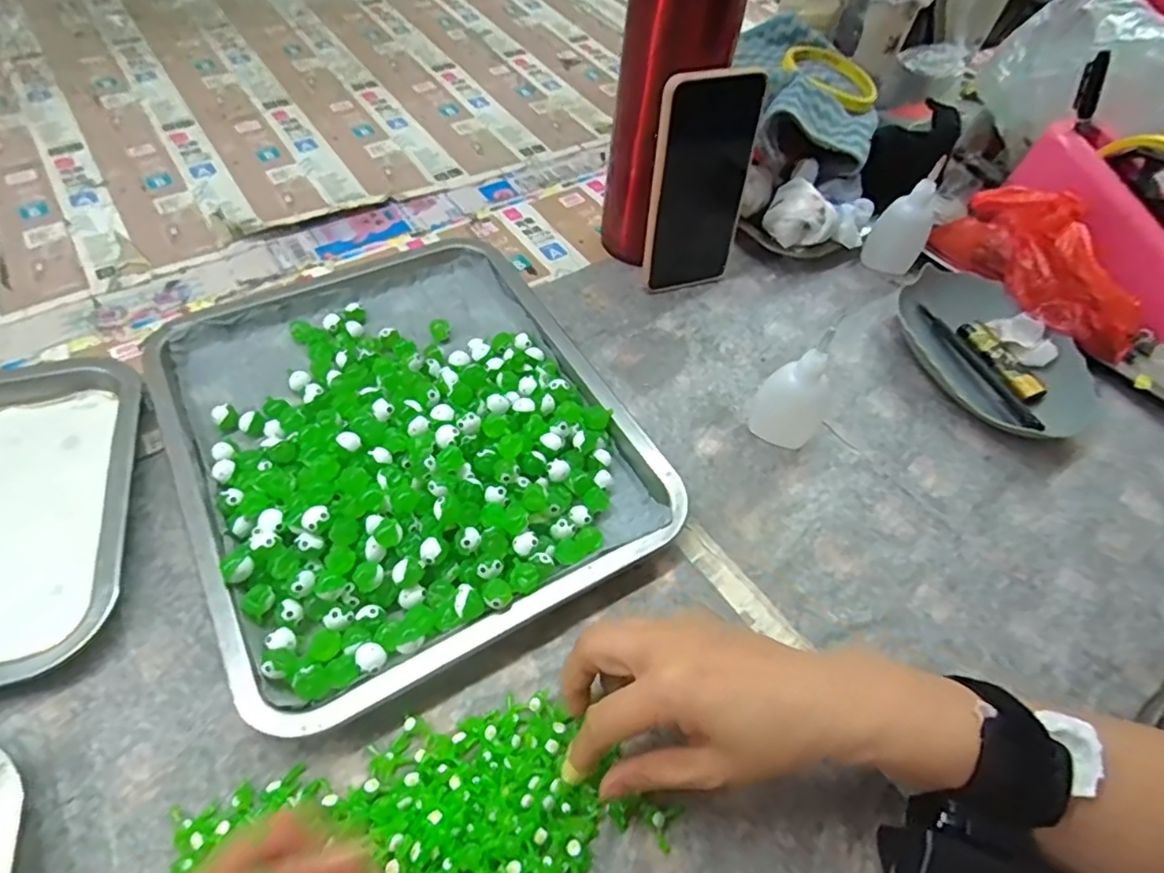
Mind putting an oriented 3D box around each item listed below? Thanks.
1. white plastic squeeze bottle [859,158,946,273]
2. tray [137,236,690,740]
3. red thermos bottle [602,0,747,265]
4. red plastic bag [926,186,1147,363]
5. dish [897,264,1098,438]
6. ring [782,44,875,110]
[{"bbox_3d":[0.281,-0.188,0.530,0.044,0.092,0.036,31,57,16],"label":"white plastic squeeze bottle"},{"bbox_3d":[-0.118,-0.014,0.401,0.257,0.037,0.315,-24,60,-21],"label":"tray"},{"bbox_3d":[0.065,-0.248,0.446,0.062,0.264,0.065,-23,59,-21],"label":"red thermos bottle"},{"bbox_3d":[0.366,-0.137,0.494,0.044,0.080,0.165,-20,58,-19],"label":"red plastic bag"},{"bbox_3d":[0.317,-0.069,0.483,0.096,0.030,0.157,-18,58,-18],"label":"dish"},{"bbox_3d":[0.234,-0.338,0.583,0.086,0.015,0.101,-7,55,-11],"label":"ring"}]

